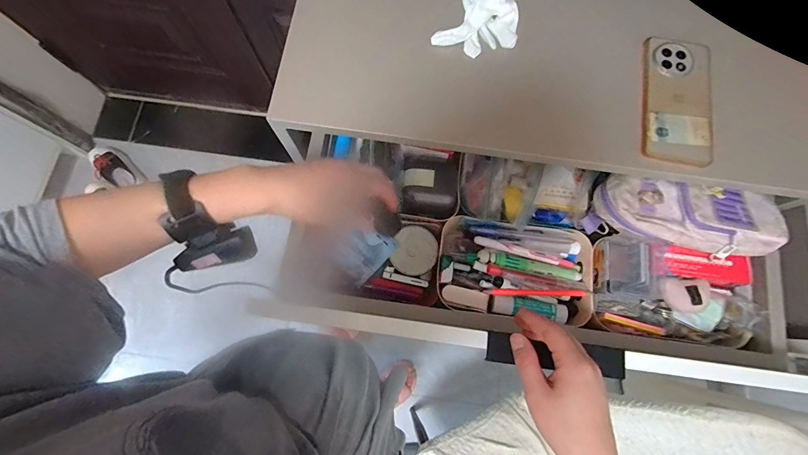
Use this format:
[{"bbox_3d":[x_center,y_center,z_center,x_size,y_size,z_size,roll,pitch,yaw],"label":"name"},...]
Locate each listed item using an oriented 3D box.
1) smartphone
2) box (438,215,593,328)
[{"bbox_3d":[0.328,-0.153,0.432,0.078,0.015,0.164,12,76,1],"label":"smartphone"},{"bbox_3d":[0.156,0.060,0.513,0.210,0.065,0.131,9,76,1],"label":"box"}]

